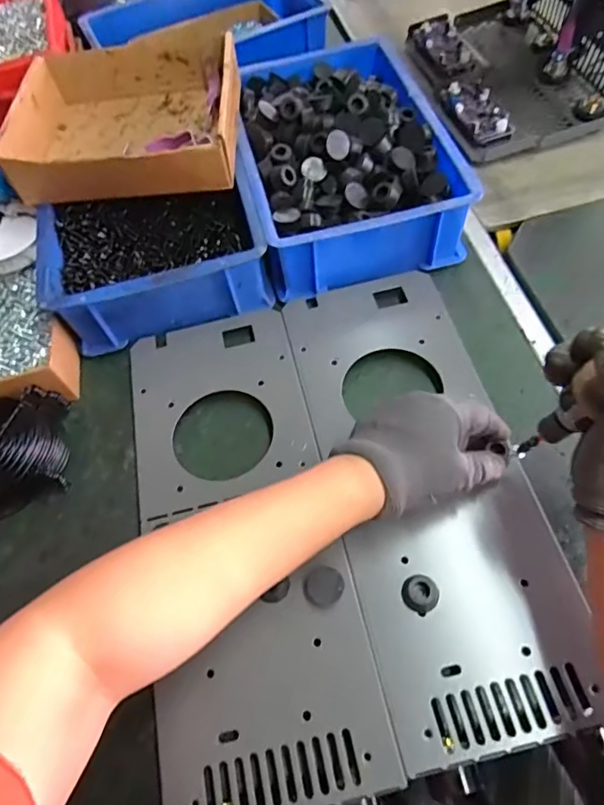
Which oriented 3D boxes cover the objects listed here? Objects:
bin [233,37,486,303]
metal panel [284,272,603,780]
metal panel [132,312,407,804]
[{"bbox_3d":[0.033,-0.263,0.557,0.200,0.102,0.286,-14,60,-2],"label":"bin"},{"bbox_3d":[0.093,0.050,0.414,0.145,0.013,0.385,-11,59,-3],"label":"metal panel"},{"bbox_3d":[-0.051,0.090,0.411,0.146,0.028,0.385,-13,61,-4],"label":"metal panel"}]

